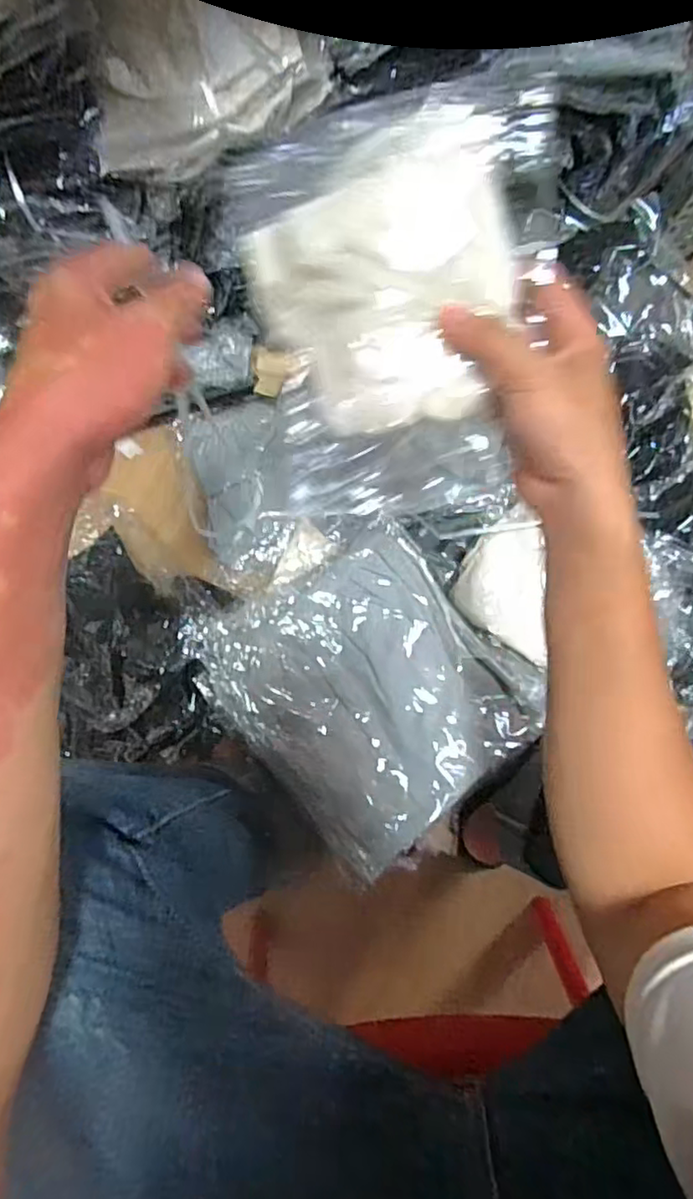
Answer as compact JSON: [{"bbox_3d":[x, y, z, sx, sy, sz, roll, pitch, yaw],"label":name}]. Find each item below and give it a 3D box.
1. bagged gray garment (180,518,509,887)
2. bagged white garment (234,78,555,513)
[{"bbox_3d":[0.015,0.092,0.585,0.238,0.037,0.281,-29,81,-6],"label":"bagged gray garment"},{"bbox_3d":[0.028,-0.155,0.361,0.163,0.028,0.213,1,114,16],"label":"bagged white garment"}]

